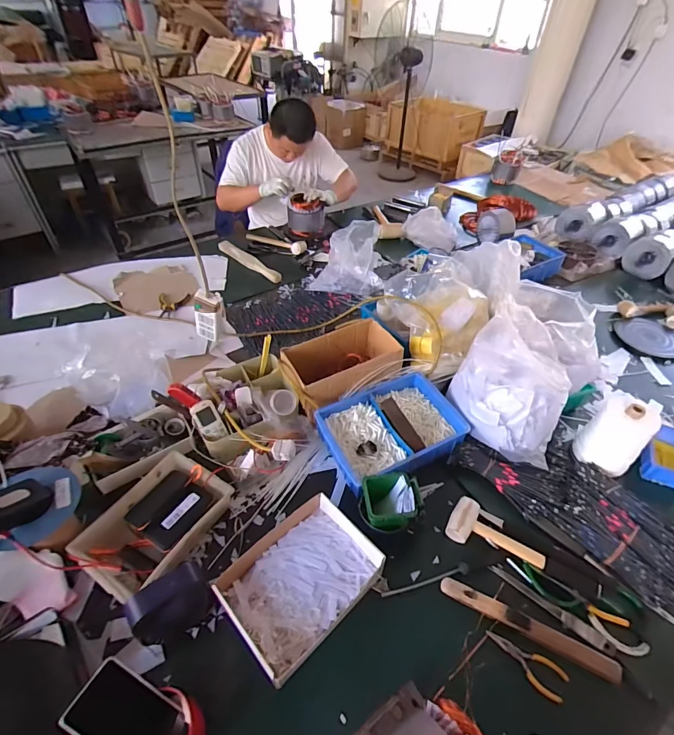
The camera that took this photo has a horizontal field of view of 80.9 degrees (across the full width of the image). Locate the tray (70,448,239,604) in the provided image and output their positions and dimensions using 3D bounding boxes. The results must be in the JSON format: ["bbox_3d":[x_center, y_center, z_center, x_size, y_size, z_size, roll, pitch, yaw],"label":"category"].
[{"bbox_3d":[-0.335,0.287,0.738,0.172,0.058,0.246,24,49,20],"label":"tray"}]

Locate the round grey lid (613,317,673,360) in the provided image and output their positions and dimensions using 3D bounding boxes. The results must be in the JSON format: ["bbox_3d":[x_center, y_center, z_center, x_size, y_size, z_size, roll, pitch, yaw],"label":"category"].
[{"bbox_3d":[0.964,-0.095,1.220,0.198,0.018,0.201,1,45,-1],"label":"round grey lid"}]

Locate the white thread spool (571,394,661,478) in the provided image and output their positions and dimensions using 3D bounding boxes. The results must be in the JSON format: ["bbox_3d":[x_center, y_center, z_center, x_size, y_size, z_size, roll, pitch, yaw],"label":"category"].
[{"bbox_3d":[0.594,0.150,0.846,0.094,0.174,0.112,-27,52,-27],"label":"white thread spool"}]

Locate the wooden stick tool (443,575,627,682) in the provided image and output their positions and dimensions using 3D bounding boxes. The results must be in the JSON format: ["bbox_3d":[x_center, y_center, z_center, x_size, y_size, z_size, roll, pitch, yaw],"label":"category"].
[{"bbox_3d":[0.311,0.425,0.651,0.276,0.013,0.030,20,47,17],"label":"wooden stick tool"}]

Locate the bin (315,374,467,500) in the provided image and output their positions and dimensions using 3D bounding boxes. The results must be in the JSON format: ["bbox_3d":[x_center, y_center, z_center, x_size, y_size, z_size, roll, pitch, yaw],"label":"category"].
[{"bbox_3d":[0.118,0.131,0.878,0.283,0.082,0.208,-20,49,-21],"label":"bin"}]

